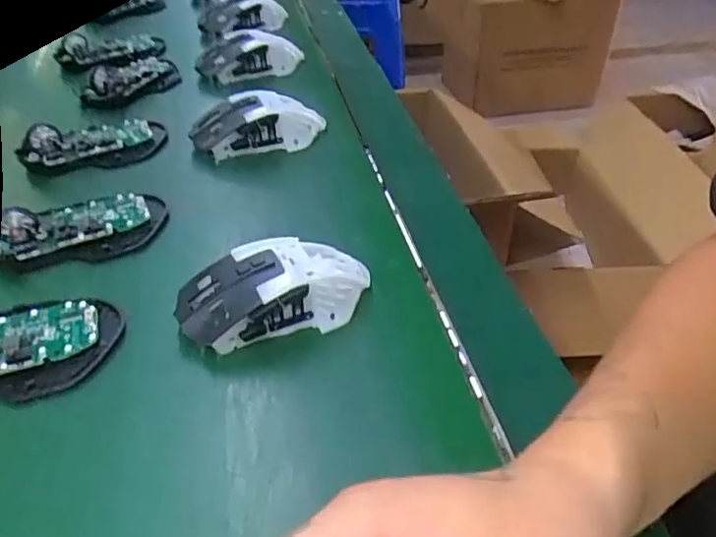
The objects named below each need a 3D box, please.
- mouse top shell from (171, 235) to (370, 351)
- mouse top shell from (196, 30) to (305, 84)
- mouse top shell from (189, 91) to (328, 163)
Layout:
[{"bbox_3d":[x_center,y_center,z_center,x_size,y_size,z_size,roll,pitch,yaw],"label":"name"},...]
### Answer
[{"bbox_3d":[-0.047,0.009,0.364,0.114,0.036,0.065,-9,40,-12],"label":"mouse top shell"},{"bbox_3d":[-0.110,-0.214,0.637,0.099,0.043,0.051,0,39,-2],"label":"mouse top shell"},{"bbox_3d":[-0.083,-0.123,0.525,0.113,0.037,0.057,-11,41,-14],"label":"mouse top shell"}]

